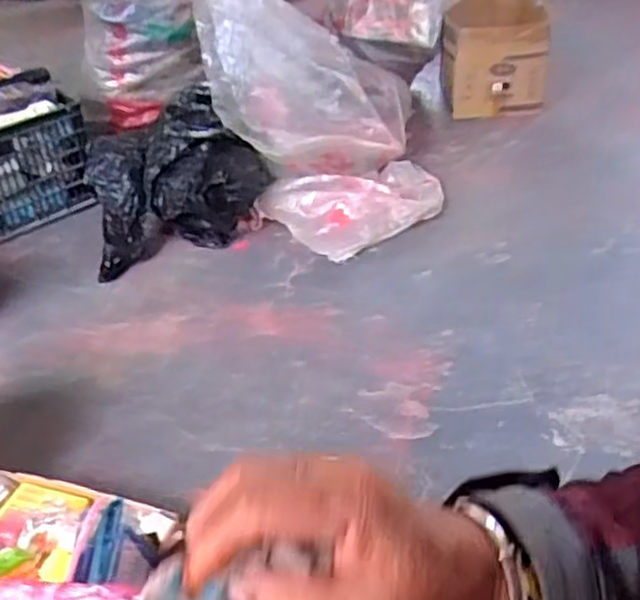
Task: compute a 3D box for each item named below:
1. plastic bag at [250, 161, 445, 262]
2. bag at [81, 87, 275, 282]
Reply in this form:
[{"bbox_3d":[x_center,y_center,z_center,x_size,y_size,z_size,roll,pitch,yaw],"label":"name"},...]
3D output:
[{"bbox_3d":[0.088,-0.229,1.720,0.456,0.084,0.304,-13,36,-12],"label":"plastic bag"},{"bbox_3d":[-0.333,-0.289,1.687,0.433,0.265,0.293,-15,37,-16],"label":"bag"}]

